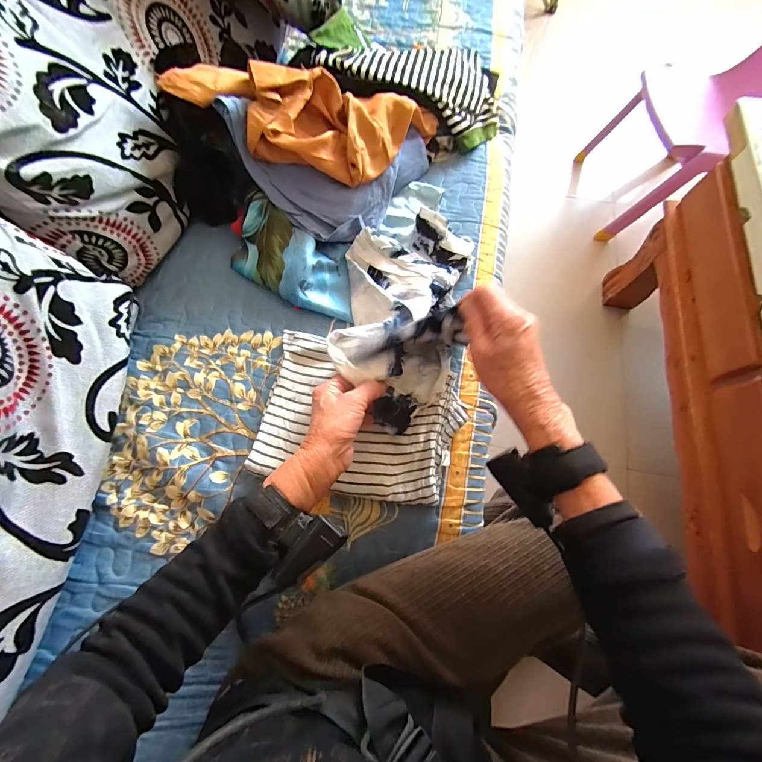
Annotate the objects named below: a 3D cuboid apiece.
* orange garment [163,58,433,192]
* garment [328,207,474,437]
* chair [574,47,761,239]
[{"bbox_3d":[-0.088,-0.363,0.490,0.380,0.055,0.152,0,71,-16],"label":"orange garment"},{"bbox_3d":[0.029,-0.116,0.456,0.163,0.120,0.324,7,64,2],"label":"garment"},{"bbox_3d":[0.771,-0.625,0.819,0.325,0.425,0.343,-2,72,-1],"label":"chair"}]

